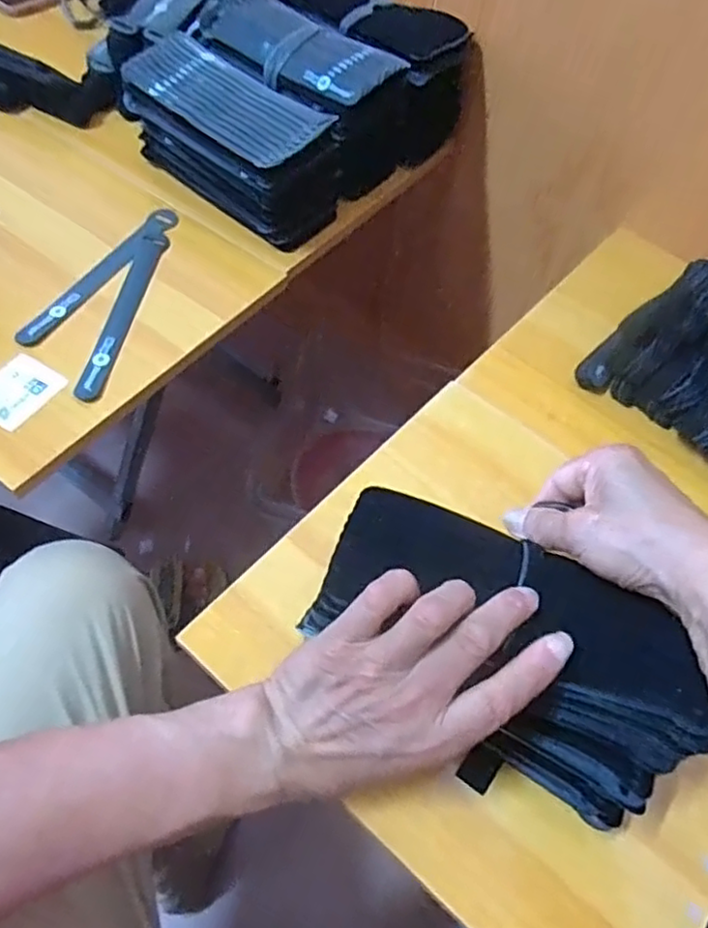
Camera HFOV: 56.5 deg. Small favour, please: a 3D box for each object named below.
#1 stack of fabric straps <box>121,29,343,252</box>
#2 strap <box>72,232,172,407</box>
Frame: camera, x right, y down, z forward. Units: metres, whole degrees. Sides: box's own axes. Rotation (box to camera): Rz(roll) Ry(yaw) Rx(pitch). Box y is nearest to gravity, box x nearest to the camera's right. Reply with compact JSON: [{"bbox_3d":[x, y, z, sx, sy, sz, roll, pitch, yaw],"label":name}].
[{"bbox_3d":[-0.115,-0.307,0.626,0.206,0.089,0.092,41,63,20],"label":"stack of fabric straps"},{"bbox_3d":[-0.195,-0.132,0.563,0.022,0.008,0.199,8,57,1],"label":"strap"}]

